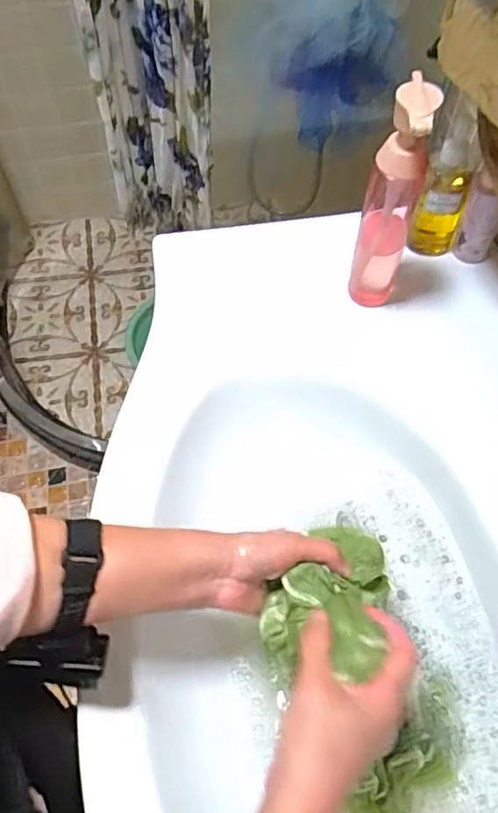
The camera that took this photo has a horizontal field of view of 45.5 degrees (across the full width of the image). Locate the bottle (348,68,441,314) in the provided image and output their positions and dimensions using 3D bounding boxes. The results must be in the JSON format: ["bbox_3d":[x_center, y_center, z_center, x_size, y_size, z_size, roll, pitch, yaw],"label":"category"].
[{"bbox_3d":[0.138,-0.190,0.587,0.051,0.241,0.055,16,60,8],"label":"bottle"}]

